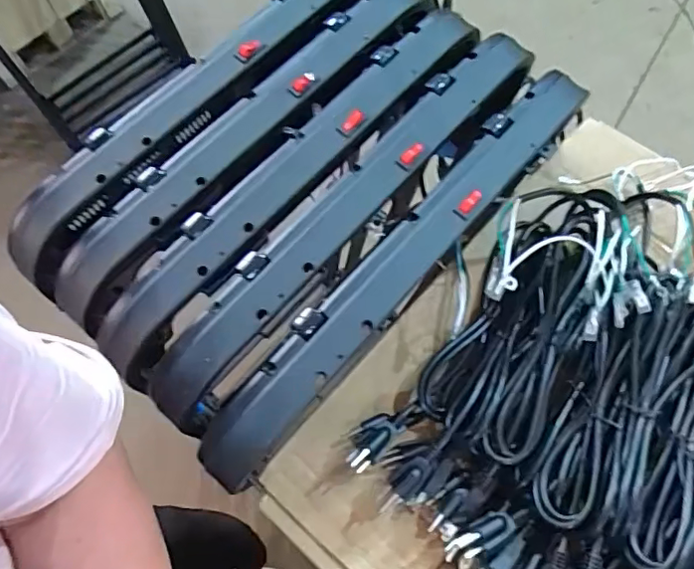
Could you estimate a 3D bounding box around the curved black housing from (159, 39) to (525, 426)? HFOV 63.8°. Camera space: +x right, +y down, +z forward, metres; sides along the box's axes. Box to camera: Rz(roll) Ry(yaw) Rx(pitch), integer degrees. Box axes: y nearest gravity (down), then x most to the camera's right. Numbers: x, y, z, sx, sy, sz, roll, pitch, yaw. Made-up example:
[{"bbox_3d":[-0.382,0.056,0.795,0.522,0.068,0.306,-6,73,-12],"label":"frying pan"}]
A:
[{"bbox_3d":[0.003,-0.065,0.477,0.060,0.053,0.445,38,73,19],"label":"curved black housing"}]

